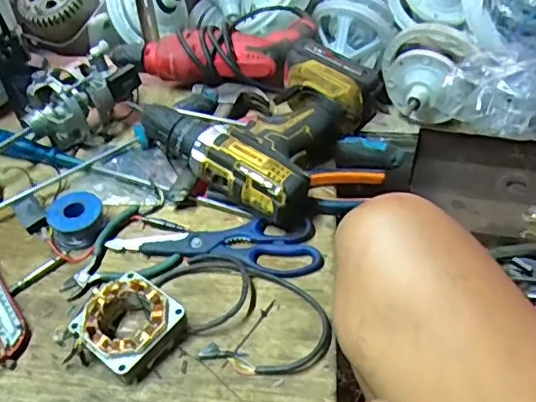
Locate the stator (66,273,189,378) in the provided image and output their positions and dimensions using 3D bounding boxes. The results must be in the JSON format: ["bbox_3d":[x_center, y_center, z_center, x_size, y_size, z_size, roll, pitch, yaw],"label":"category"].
[{"bbox_3d":[-0.121,0.106,0.487,0.074,0.034,0.074,28,52,27],"label":"stator"}]

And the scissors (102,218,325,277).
[{"bbox_3d":[-0.053,0.042,0.564,0.210,0.012,0.061,3,45,4],"label":"scissors"}]

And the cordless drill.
[{"bbox_3d":[-0.004,-0.086,0.633,0.188,0.086,0.208,25,51,25],"label":"cordless drill"}]

